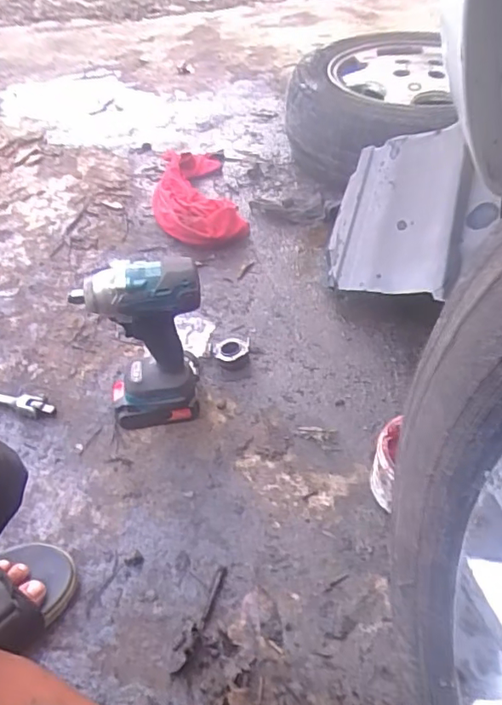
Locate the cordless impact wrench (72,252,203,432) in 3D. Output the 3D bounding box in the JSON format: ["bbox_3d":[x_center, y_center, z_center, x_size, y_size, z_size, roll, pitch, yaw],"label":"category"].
[{"bbox_3d":[-0.128,-0.004,0.691,0.141,0.229,0.068,-7,46,-5],"label":"cordless impact wrench"}]

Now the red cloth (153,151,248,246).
[{"bbox_3d":[-0.124,-0.341,1.148,0.169,0.052,0.377,-11,47,-8],"label":"red cloth"}]

